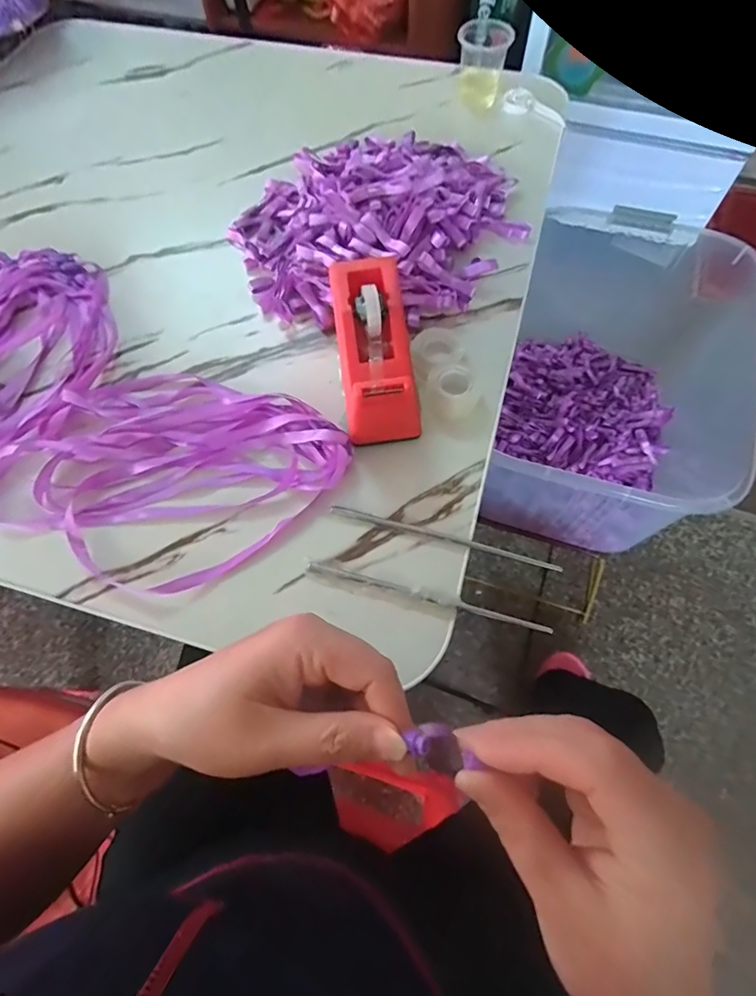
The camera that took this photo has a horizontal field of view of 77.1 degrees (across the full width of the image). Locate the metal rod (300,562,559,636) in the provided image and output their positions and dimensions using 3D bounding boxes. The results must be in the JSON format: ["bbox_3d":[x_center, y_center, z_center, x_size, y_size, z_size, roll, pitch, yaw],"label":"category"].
[{"bbox_3d":[0.035,0.074,0.352,0.182,0.006,0.007,14,66,8],"label":"metal rod"}]

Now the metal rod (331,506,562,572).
[{"bbox_3d":[0.052,0.031,0.376,0.182,0.007,0.008,14,66,8],"label":"metal rod"}]

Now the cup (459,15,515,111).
[{"bbox_3d":[0.129,-0.537,0.585,0.059,0.063,0.054,0,65,1],"label":"cup"}]

